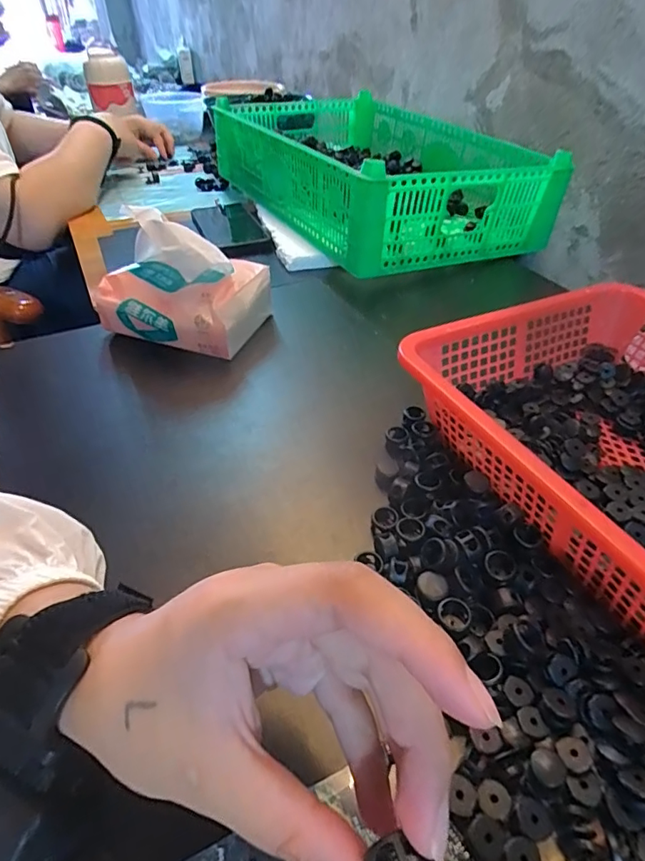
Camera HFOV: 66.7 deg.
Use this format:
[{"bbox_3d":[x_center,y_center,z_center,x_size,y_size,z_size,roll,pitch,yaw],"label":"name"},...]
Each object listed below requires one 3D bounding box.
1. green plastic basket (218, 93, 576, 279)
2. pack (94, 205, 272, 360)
[{"bbox_3d":[0.059,-0.380,0.709,0.293,0.106,0.480,-19,45,-21],"label":"green plastic basket"},{"bbox_3d":[-0.130,-0.140,0.446,0.140,0.097,0.092,13,43,14],"label":"pack"}]

